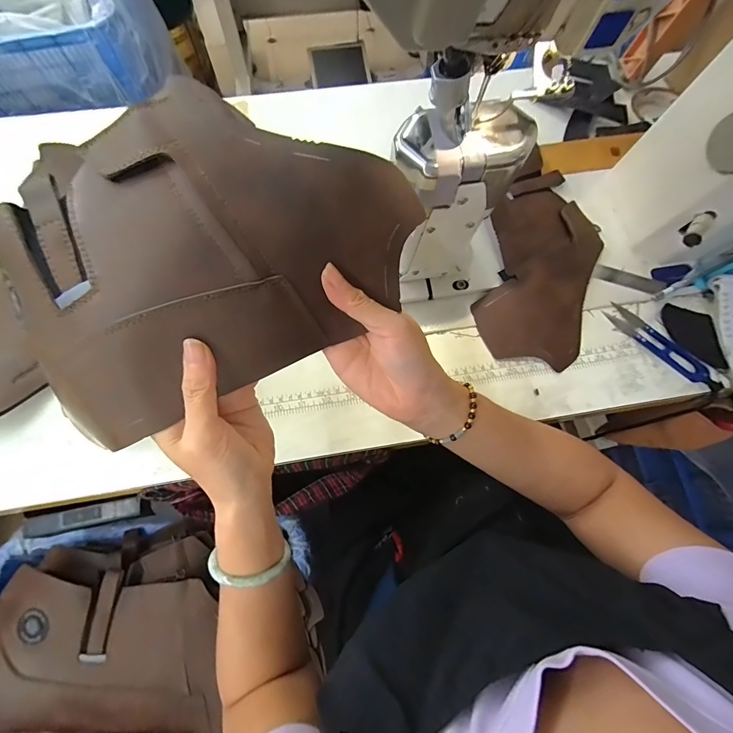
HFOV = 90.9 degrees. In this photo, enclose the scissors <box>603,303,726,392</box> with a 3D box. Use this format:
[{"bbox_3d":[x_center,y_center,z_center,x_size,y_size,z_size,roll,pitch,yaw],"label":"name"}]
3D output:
[{"bbox_3d":[0.324,-0.023,0.394,0.026,0.011,0.133,-42,76,-14],"label":"scissors"}]

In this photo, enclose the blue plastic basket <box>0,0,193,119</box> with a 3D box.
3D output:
[{"bbox_3d":[-0.904,-0.891,0.983,0.618,0.230,0.443,-12,71,-5],"label":"blue plastic basket"}]

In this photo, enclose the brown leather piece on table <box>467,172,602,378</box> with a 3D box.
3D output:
[{"bbox_3d":[0.198,-0.118,0.411,0.126,0.044,0.222,18,71,6],"label":"brown leather piece on table"}]

